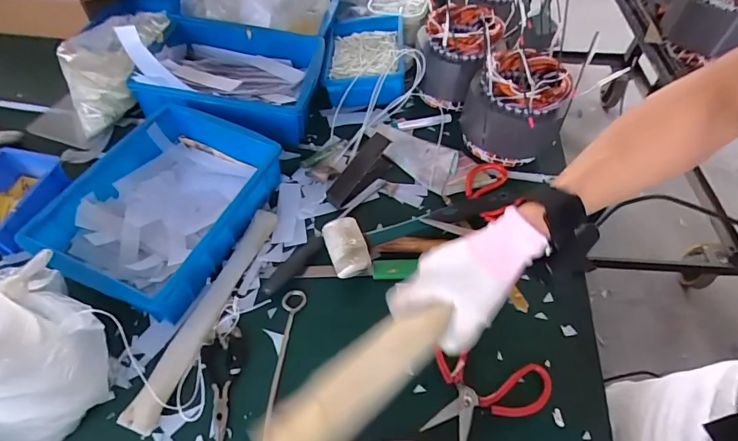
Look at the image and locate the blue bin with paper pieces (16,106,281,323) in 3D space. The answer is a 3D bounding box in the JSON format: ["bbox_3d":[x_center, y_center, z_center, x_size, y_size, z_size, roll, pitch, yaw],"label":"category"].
[{"bbox_3d":[-0.267,-0.020,0.570,0.201,0.091,0.281,22,55,14],"label":"blue bin with paper pieces"}]

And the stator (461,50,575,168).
[{"bbox_3d":[0.226,-0.181,0.667,0.130,0.128,0.134,1,53,-1],"label":"stator"}]

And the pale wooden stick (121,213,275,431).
[{"bbox_3d":[-0.196,0.106,0.526,0.032,0.021,0.296,17,54,10],"label":"pale wooden stick"}]

